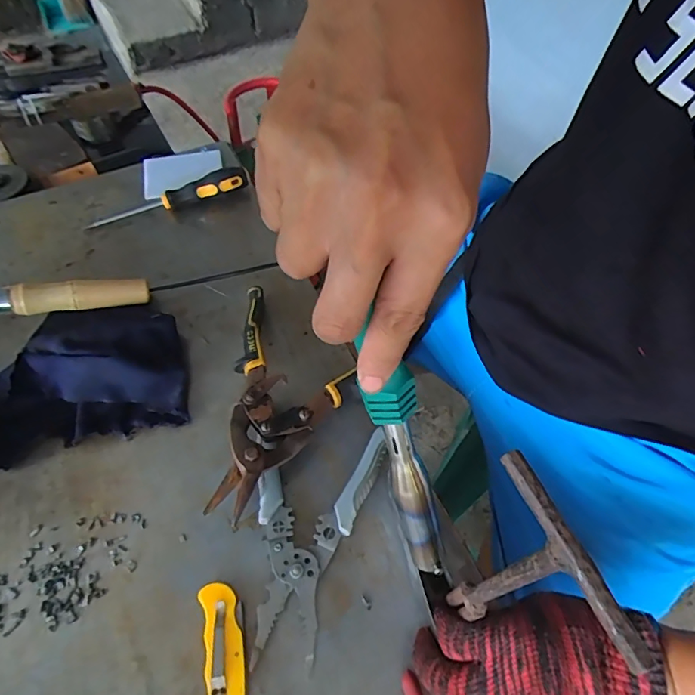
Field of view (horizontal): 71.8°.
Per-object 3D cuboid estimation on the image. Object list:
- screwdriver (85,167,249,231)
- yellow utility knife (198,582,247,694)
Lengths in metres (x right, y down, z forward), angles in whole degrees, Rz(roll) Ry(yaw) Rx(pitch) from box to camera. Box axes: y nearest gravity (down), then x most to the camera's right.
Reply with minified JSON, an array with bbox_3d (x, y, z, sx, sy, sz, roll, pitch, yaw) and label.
[{"bbox_3d":[-0.221,-0.185,0.593,0.197,0.028,0.024,-18,59,-11],"label":"screwdriver"},{"bbox_3d":[-0.083,0.240,0.327,0.029,0.015,0.142,-10,58,-6],"label":"yellow utility knife"}]

